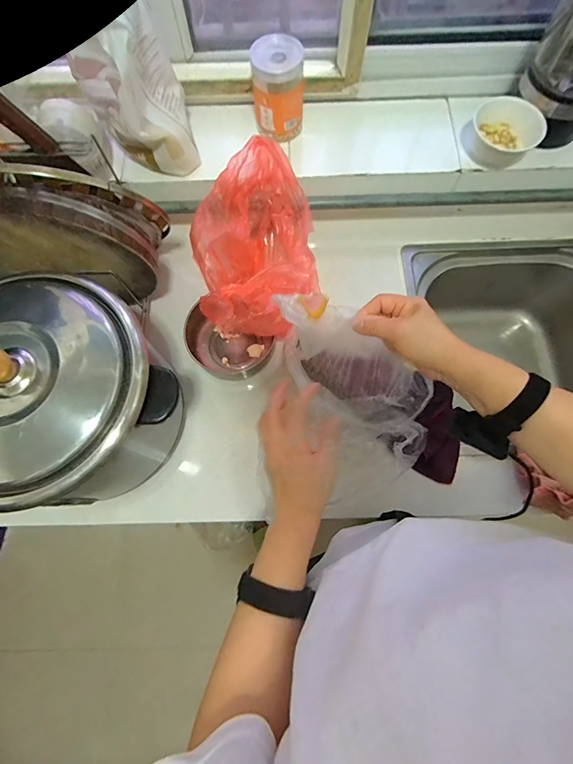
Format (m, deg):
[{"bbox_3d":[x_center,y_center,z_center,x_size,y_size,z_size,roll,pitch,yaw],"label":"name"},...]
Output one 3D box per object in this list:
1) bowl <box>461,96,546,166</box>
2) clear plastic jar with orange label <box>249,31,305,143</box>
[{"bbox_3d":[0.354,-0.415,0.627,0.089,0.071,0.116,-39,76,-10],"label":"bowl"},{"bbox_3d":[-0.012,-0.484,0.620,0.088,0.115,0.071,-5,72,0],"label":"clear plastic jar with orange label"}]

